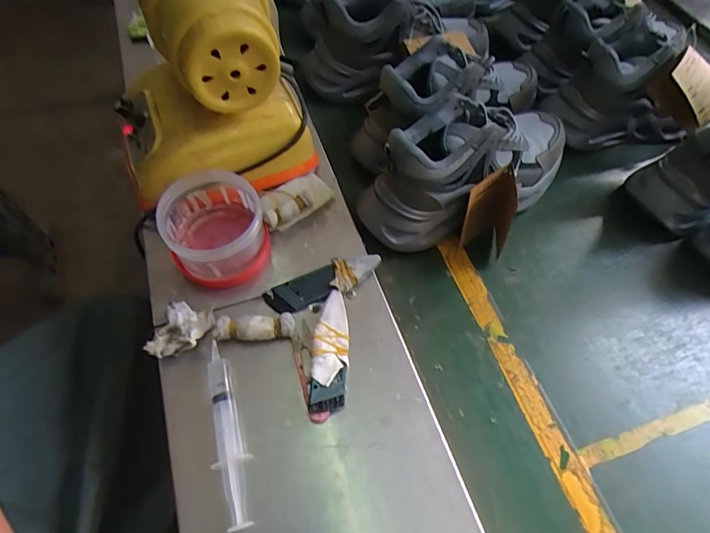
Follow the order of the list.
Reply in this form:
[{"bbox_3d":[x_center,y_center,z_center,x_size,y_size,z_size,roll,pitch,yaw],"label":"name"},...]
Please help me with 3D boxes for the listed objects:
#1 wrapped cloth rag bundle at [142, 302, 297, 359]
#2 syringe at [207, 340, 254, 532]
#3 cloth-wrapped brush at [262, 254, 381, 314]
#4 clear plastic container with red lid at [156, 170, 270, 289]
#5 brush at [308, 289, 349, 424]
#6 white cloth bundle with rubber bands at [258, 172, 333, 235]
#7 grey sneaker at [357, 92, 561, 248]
[{"bbox_3d":[-0.134,0.055,0.438,0.137,0.020,0.050,-8,55,-12],"label":"wrapped cloth rag bundle"},{"bbox_3d":[-0.115,0.148,0.393,0.029,0.022,0.156,-15,57,-17],"label":"syringe"},{"bbox_3d":[-0.033,0.017,0.474,0.126,0.019,0.034,-20,58,-20],"label":"cloth-wrapped brush"},{"bbox_3d":[-0.148,-0.039,0.470,0.108,0.067,0.103,1,59,-1],"label":"clear plastic container with red lid"},{"bbox_3d":[-0.025,0.086,0.433,0.034,0.020,0.127,4,53,-4],"label":"brush"},{"bbox_3d":[-0.073,-0.083,0.523,0.090,0.034,0.056,-22,59,-21],"label":"white cloth bundle with rubber bands"},{"bbox_3d":[0.144,-0.123,0.537,0.279,0.141,0.100,-21,59,-21],"label":"grey sneaker"}]

